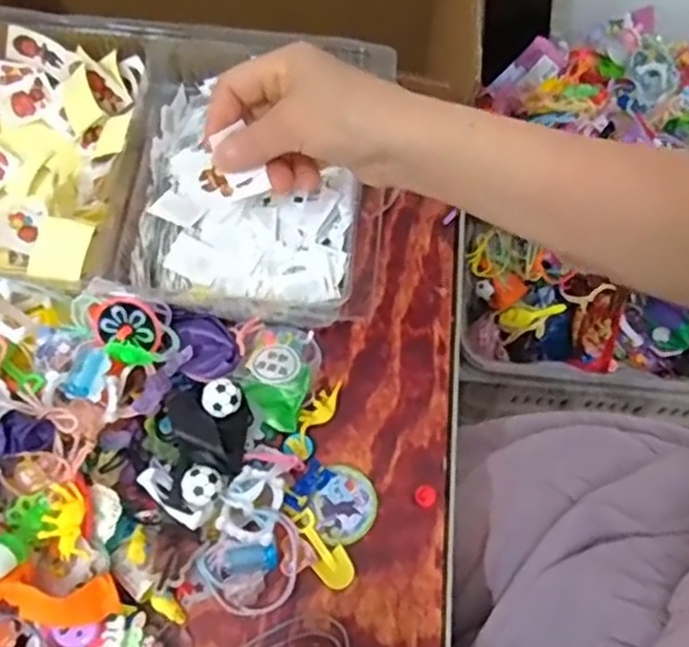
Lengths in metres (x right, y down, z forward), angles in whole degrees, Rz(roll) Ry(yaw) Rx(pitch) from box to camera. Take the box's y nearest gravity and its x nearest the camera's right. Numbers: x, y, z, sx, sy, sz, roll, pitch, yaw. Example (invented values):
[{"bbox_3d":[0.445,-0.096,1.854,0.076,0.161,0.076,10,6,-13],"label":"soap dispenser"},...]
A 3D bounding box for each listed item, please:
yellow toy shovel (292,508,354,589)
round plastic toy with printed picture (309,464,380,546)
[{"bbox_3d":[-0.013,0.130,0.418,0.020,0.005,0.047,-39,73,-16],"label":"yellow toy shovel"},{"bbox_3d":[0.001,0.107,0.431,0.037,0.006,0.041,30,69,12],"label":"round plastic toy with printed picture"}]

